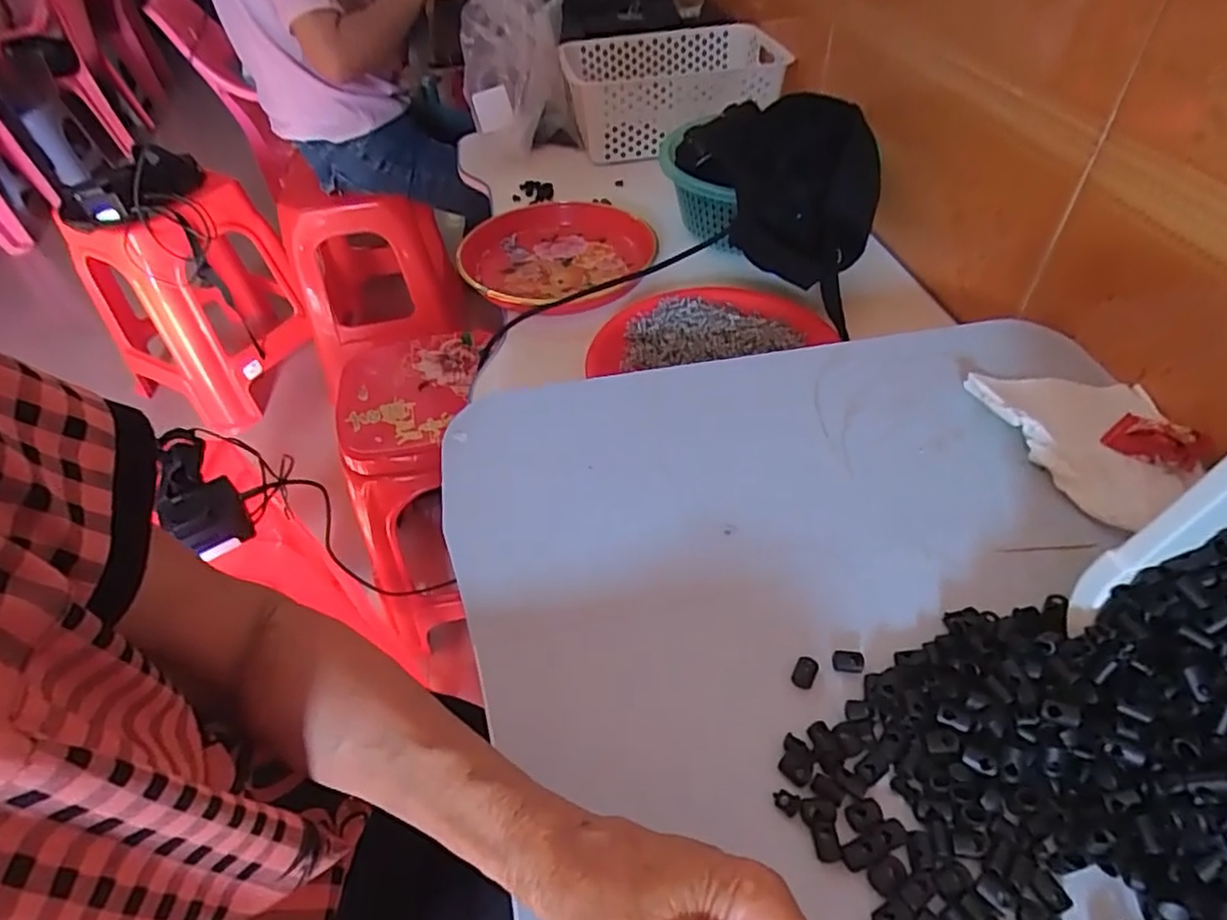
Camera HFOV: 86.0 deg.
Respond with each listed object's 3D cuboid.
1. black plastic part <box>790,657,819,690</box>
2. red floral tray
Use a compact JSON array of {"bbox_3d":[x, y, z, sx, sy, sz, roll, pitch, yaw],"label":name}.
[{"bbox_3d":[0.100,0.111,0.343,0.011,0.005,0.016,18,52,21],"label":"black plastic part"},{"bbox_3d":[-0.063,-0.233,0.765,0.226,0.041,0.235,-9,46,-3],"label":"red floral tray"}]

